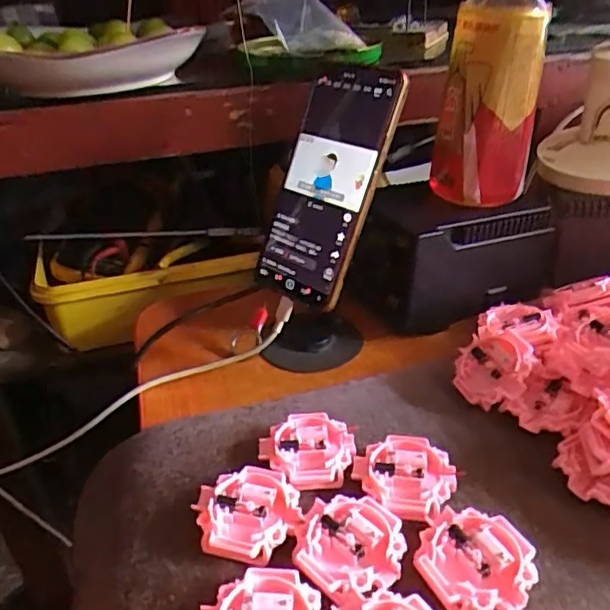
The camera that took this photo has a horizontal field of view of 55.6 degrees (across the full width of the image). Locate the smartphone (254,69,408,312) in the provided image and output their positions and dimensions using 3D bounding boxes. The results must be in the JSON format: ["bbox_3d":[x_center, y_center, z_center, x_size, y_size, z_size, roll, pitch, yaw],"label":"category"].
[{"bbox_3d":[0.015,-0.083,0.406,0.076,0.163,0.016,22,6,38],"label":"smartphone"}]

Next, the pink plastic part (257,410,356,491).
[{"bbox_3d":[0.001,0.085,0.343,0.054,0.013,0.050,-4,31,-4],"label":"pink plastic part"}]

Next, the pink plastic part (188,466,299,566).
[{"bbox_3d":[-0.031,0.108,0.306,0.053,0.011,0.051,-1,31,1],"label":"pink plastic part"}]

